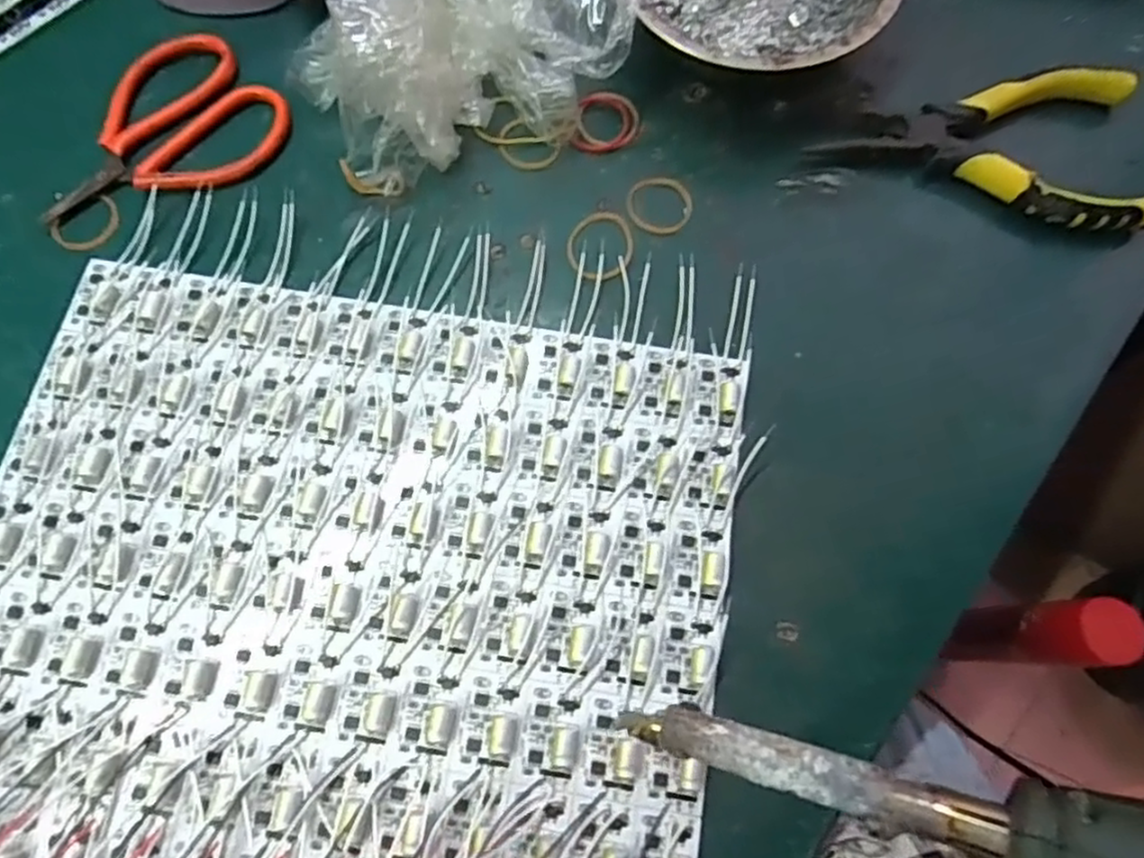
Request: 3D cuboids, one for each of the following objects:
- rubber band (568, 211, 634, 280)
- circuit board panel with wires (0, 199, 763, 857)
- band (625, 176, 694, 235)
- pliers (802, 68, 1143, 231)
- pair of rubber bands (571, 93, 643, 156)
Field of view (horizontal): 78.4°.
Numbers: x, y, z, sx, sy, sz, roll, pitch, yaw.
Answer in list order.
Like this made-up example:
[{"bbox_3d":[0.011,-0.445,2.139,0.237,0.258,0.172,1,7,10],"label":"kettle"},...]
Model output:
[{"bbox_3d":[0.012,-0.081,0.309,0.030,0.004,0.034,-6,68,0],"label":"rubber band"},{"bbox_3d":[-0.093,0.075,0.258,0.286,0.014,0.331,10,74,2],"label":"circuit board panel with wires"},{"bbox_3d":[0.040,-0.101,0.317,0.029,0.004,0.031,0,74,-1],"label":"band"},{"bbox_3d":[0.184,-0.130,0.315,0.136,0.020,0.072,8,74,1],"label":"pliers"},{"bbox_3d":[0.017,-0.143,0.328,0.030,0.006,0.031,9,74,2],"label":"pair of rubber bands"}]

